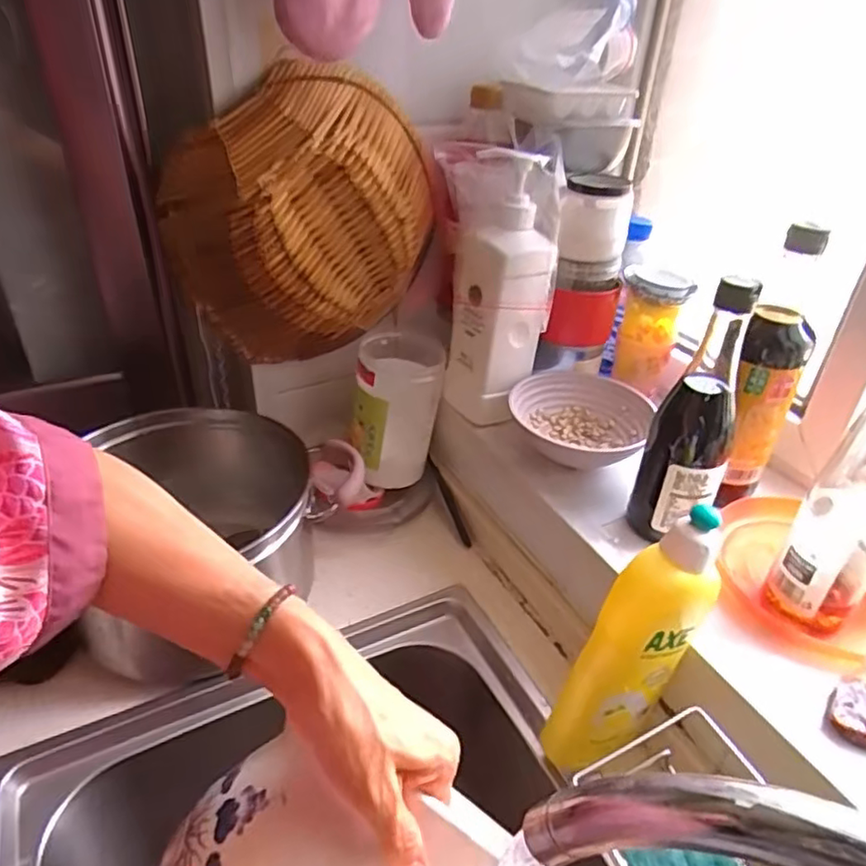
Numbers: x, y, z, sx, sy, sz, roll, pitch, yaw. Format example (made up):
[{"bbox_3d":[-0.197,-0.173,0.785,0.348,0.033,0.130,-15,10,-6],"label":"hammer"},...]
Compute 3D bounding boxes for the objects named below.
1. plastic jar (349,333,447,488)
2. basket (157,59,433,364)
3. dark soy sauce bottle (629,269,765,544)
[{"bbox_3d":[-0.043,-0.030,0.755,0.100,0.159,0.127,2,34,-1],"label":"plastic jar"},{"bbox_3d":[-0.126,-0.215,0.659,0.277,0.279,0.071,-14,37,-23],"label":"basket"},{"bbox_3d":[0.221,-0.009,0.525,0.065,0.233,0.054,19,37,22],"label":"dark soy sauce bottle"}]

